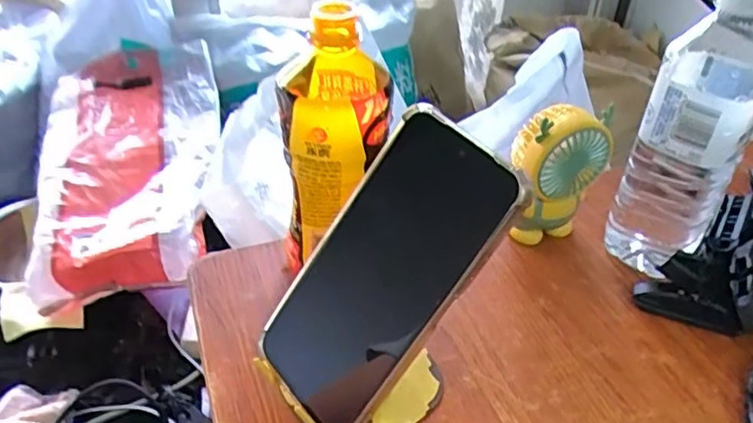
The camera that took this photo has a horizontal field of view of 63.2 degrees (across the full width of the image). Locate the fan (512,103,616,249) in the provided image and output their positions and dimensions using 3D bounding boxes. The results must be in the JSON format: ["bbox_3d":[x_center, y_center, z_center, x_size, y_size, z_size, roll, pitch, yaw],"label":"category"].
[{"bbox_3d":[0.135,-0.026,0.461,0.071,0.112,0.034,-12,41,-16],"label":"fan"}]

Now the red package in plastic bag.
[{"bbox_3d":[-0.343,-0.084,0.853,0.252,0.069,0.433,-16,48,-7],"label":"red package in plastic bag"}]

